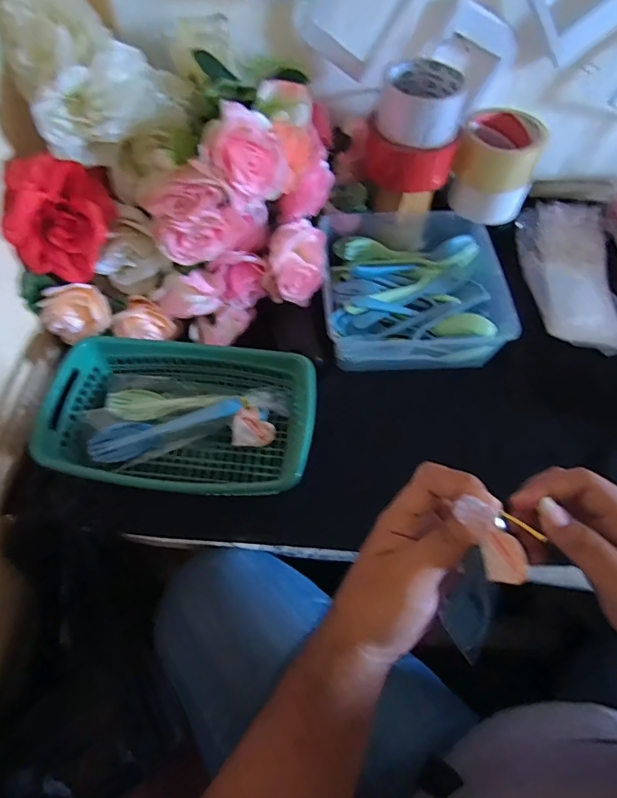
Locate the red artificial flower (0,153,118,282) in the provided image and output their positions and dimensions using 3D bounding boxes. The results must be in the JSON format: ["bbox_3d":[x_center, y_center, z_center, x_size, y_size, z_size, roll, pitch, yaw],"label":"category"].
[{"bbox_3d":[-0.245,-0.177,0.453,0.087,0.106,0.060,14,16,-33],"label":"red artificial flower"}]

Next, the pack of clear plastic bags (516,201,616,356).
[{"bbox_3d":[0.348,-0.156,0.594,0.128,0.048,0.224,-7,58,-6],"label":"pack of clear plastic bags"}]

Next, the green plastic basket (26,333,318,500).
[{"bbox_3d":[-0.120,0.022,0.462,0.244,0.075,0.157,5,58,2],"label":"green plastic basket"}]

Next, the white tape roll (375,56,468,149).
[{"bbox_3d":[0.122,-0.324,0.511,0.087,0.053,0.086,1,58,-1],"label":"white tape roll"}]

